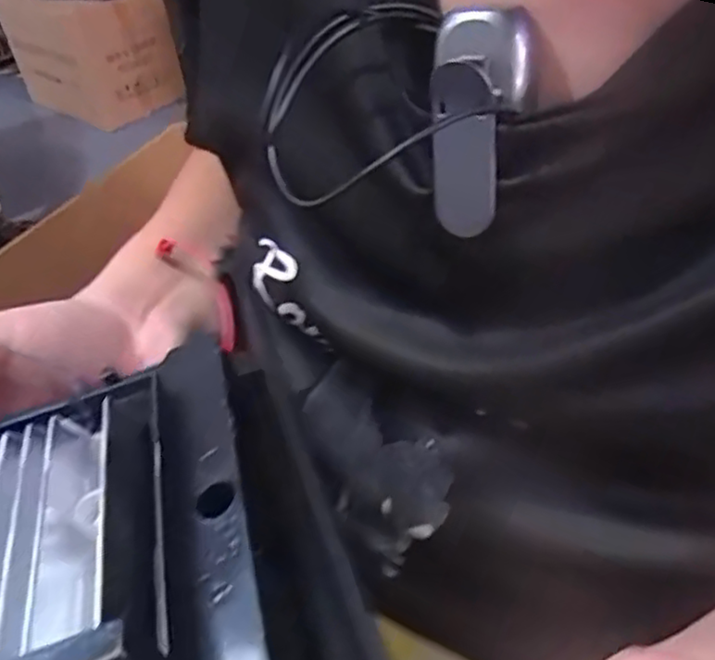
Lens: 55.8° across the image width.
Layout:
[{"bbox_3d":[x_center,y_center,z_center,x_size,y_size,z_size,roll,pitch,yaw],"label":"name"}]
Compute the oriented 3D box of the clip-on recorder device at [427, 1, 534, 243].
[{"bbox_3d":[0.029,-0.052,0.171,0.023,0.055,0.013,13,21,21],"label":"clip-on recorder device"}]

